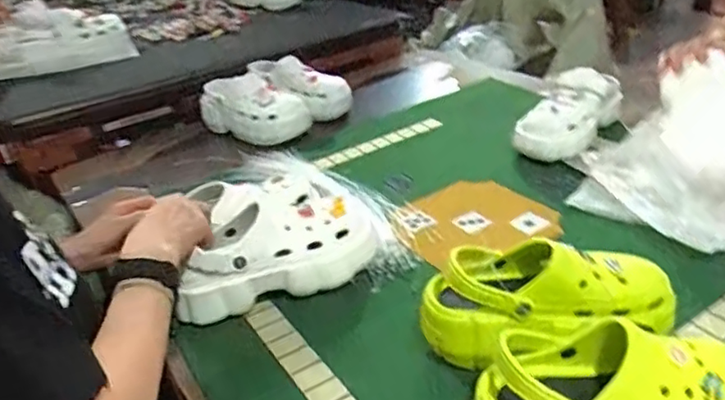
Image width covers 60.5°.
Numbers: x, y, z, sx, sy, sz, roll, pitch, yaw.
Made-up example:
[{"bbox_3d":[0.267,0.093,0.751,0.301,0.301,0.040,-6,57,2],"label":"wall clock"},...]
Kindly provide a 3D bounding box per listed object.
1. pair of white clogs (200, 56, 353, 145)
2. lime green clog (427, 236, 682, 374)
[{"bbox_3d":[-0.179,-0.209,1.306,0.282,0.120,0.191,-25,35,-30],"label":"pair of white clogs"},{"bbox_3d":[0.188,0.107,0.646,0.248,0.112,0.097,-5,30,1],"label":"lime green clog"}]

